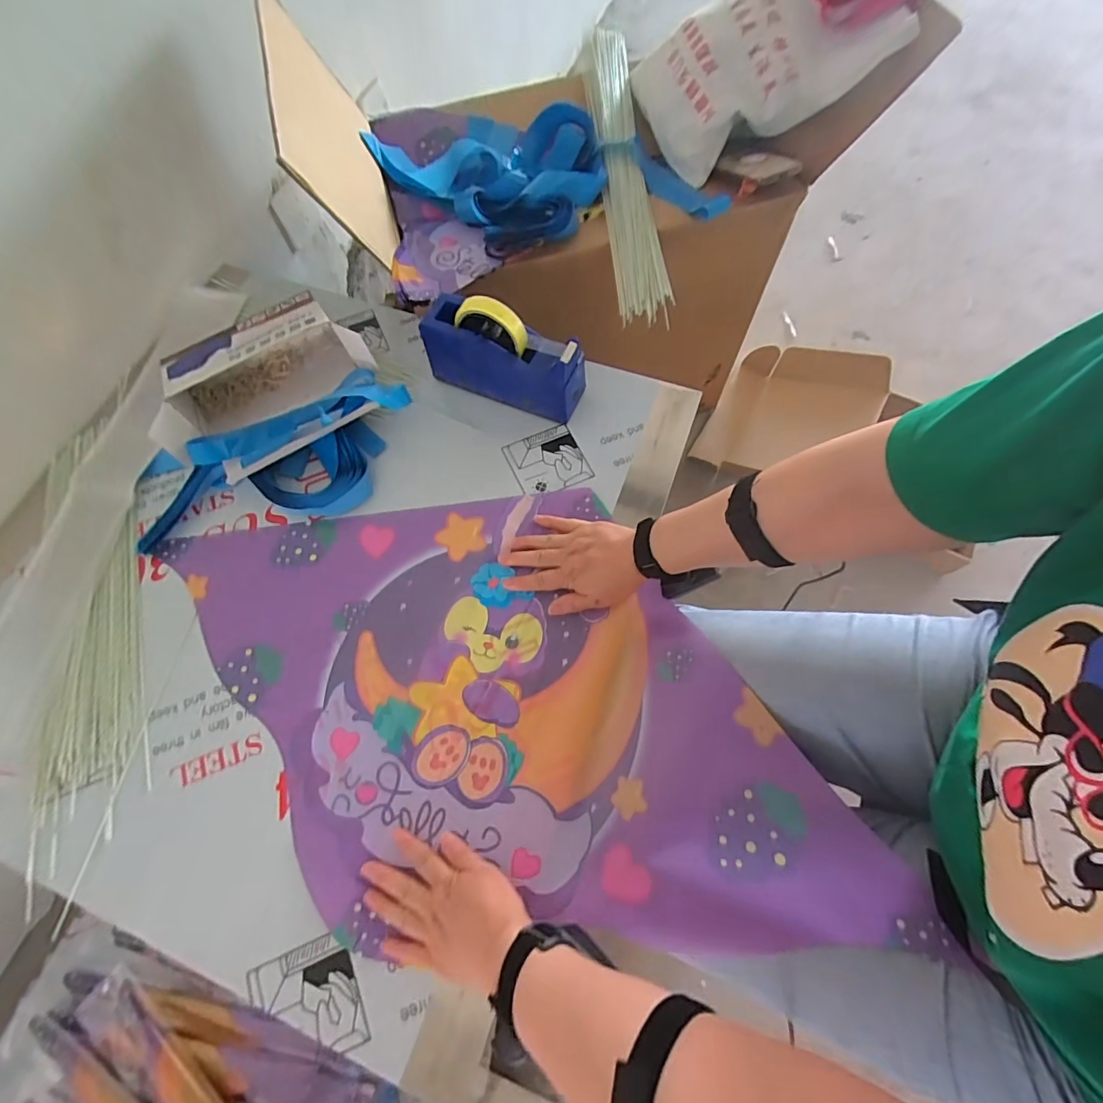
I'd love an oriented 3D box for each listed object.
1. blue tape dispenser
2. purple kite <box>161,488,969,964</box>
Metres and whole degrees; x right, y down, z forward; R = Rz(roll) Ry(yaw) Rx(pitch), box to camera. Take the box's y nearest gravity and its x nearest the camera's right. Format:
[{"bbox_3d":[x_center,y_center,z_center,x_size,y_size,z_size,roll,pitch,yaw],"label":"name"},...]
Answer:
[{"bbox_3d":[-0.059,-0.248,0.629,0.202,0.124,0.064,23,71,10],"label":"blue tape dispenser"},{"bbox_3d":[-0.069,0.142,0.518,0.785,0.072,0.470,21,71,16],"label":"purple kite"}]

